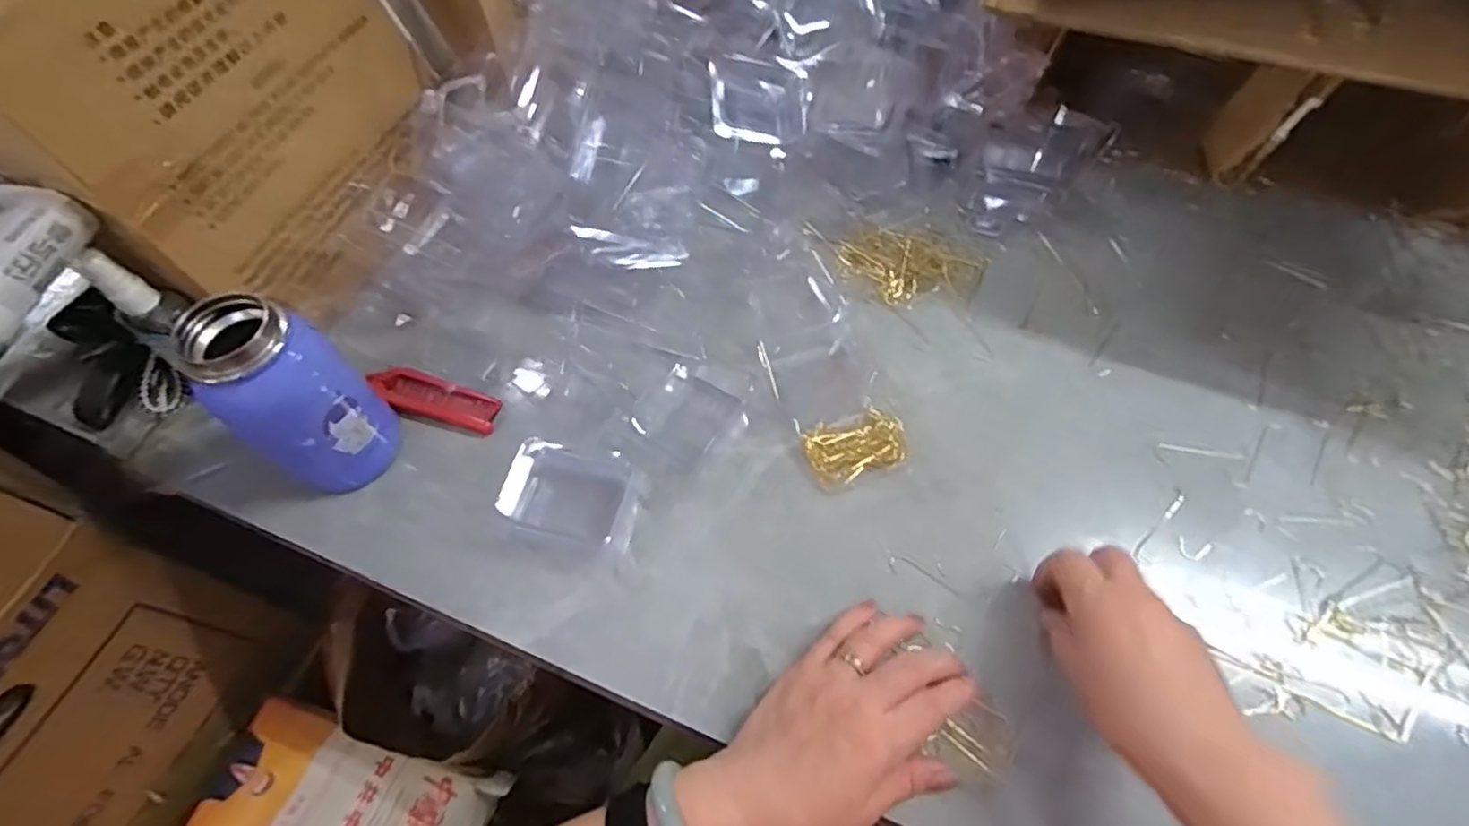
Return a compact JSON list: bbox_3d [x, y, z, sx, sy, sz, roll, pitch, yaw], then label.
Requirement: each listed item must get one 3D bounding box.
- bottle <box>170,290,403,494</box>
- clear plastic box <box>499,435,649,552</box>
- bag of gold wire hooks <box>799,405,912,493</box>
[{"bbox_3d":[-0.276,-0.009,0.415,0.064,0.133,0.072,36,67,21],"label":"bottle"},{"bbox_3d":[-0.106,0.053,0.439,0.083,0.030,0.060,10,60,8],"label":"clear plastic box"},{"bbox_3d":[0.085,0.023,0.456,0.071,0.010,0.045,-21,60,-10],"label":"bag of gold wire hooks"}]

